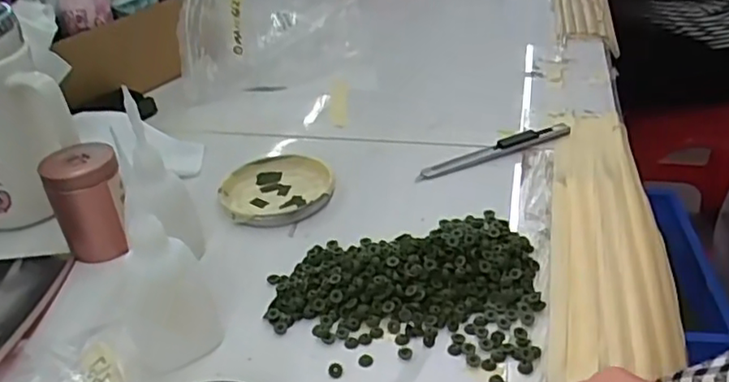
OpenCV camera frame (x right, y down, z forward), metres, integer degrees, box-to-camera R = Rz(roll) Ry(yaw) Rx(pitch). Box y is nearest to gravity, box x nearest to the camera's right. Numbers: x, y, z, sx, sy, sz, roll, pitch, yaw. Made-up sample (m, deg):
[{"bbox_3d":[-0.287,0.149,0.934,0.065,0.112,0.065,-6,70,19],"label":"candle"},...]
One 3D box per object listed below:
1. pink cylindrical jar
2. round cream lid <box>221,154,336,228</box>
[{"bbox_3d":[-0.173,0.006,0.398,0.044,0.060,0.045,-21,37,-25],"label":"pink cylindrical jar"},{"bbox_3d":[-0.063,-0.003,0.453,0.079,0.008,0.079,-5,33,-1],"label":"round cream lid"}]

